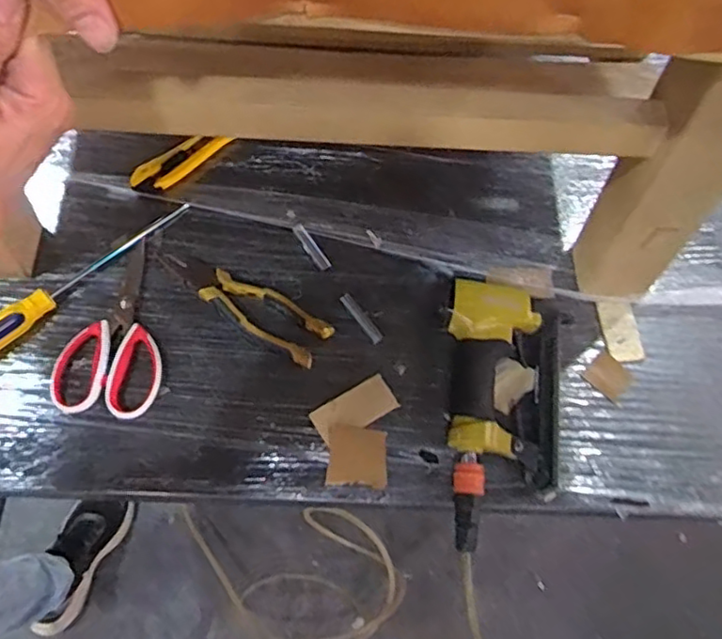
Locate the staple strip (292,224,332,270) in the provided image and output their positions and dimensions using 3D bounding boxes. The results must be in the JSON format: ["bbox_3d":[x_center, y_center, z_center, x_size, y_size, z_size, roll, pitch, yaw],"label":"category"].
[{"bbox_3d":[-0.055,-0.079,0.683,0.014,0.004,0.064,-31,71,-15],"label":"staple strip"}]

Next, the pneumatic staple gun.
[{"bbox_3d":[0.143,0.089,0.603,0.126,0.044,0.246,8,66,1],"label":"pneumatic staple gun"}]

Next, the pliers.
[{"bbox_3d":[-0.123,-0.022,0.651,0.198,0.010,0.049,33,68,11],"label":"pliers"}]

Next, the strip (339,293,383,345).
[{"bbox_3d":[0.000,-0.002,0.656,0.013,0.004,0.063,-33,72,-16],"label":"strip"}]

